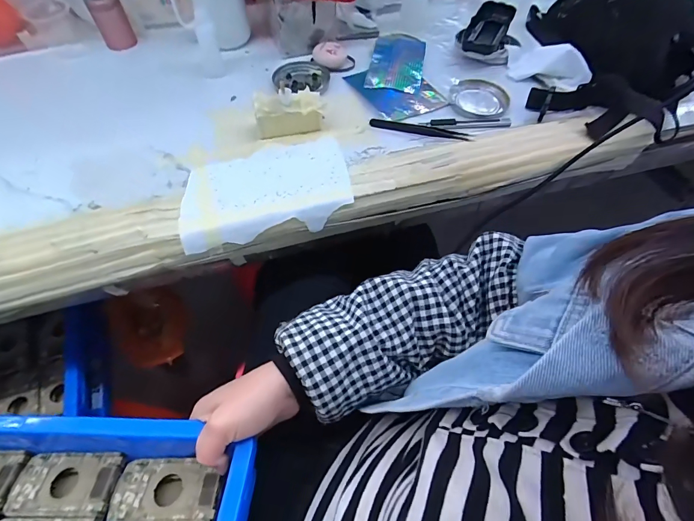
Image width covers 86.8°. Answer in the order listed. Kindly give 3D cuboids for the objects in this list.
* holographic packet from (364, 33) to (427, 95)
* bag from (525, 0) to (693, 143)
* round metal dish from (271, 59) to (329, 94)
[{"bbox_3d":[0.076,-0.301,0.556,0.079,0.014,0.149,4,59,12],"label":"holographic packet"},{"bbox_3d":[0.371,-0.295,0.507,0.206,0.079,0.301,8,60,14],"label":"bag"},{"bbox_3d":[-0.066,-0.268,0.527,0.078,0.016,0.074,-4,58,7],"label":"round metal dish"}]

